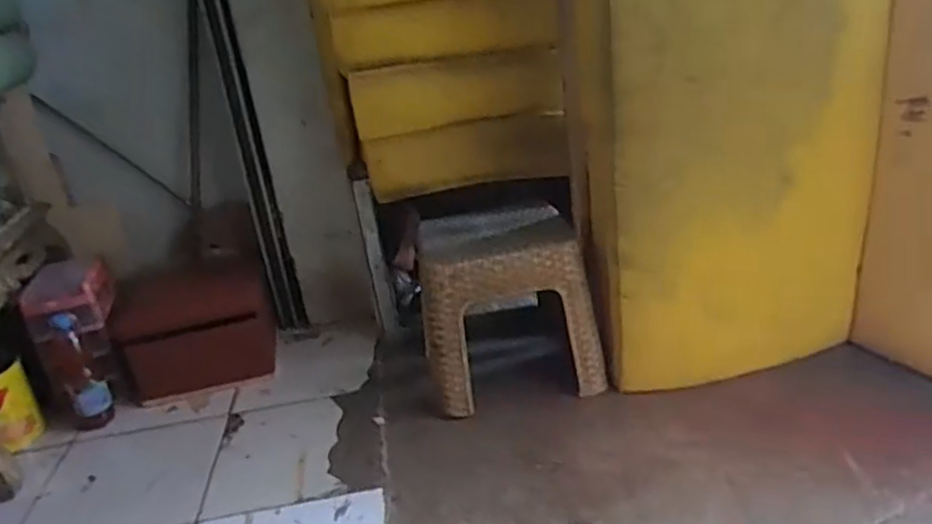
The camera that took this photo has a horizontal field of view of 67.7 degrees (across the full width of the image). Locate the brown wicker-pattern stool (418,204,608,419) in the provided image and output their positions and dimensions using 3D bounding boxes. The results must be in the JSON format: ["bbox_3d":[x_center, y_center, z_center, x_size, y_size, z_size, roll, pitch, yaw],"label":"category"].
[{"bbox_3d":[0.076,0.077,1.326,0.293,0.286,0.283,-9,24,-3],"label":"brown wicker-pattern stool"}]

